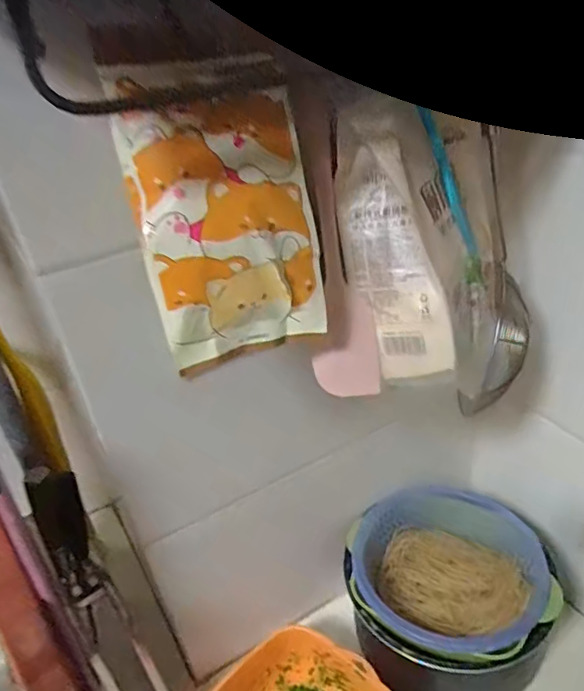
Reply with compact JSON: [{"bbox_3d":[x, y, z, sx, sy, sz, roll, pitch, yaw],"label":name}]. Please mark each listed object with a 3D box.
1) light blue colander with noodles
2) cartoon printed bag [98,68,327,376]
[{"bbox_3d":[0.183,0.257,0.639,0.199,0.076,0.196,-5,33,4],"label":"light blue colander with noodles"},{"bbox_3d":[-0.041,-0.077,0.338,0.103,0.174,0.035,-17,23,-18],"label":"cartoon printed bag"}]

